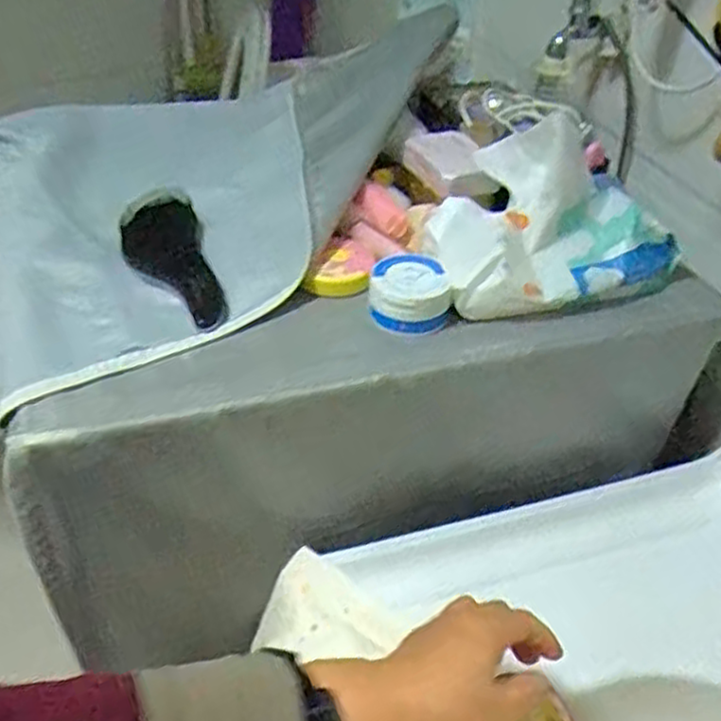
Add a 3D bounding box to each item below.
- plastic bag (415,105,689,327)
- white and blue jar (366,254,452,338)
[{"bbox_3d":[0.165,-0.131,0.643,0.210,0.118,0.135,-12,42,-15],"label":"plastic bag"},{"bbox_3d":[0.041,-0.058,0.610,0.065,0.035,0.060,2,40,0],"label":"white and blue jar"}]

